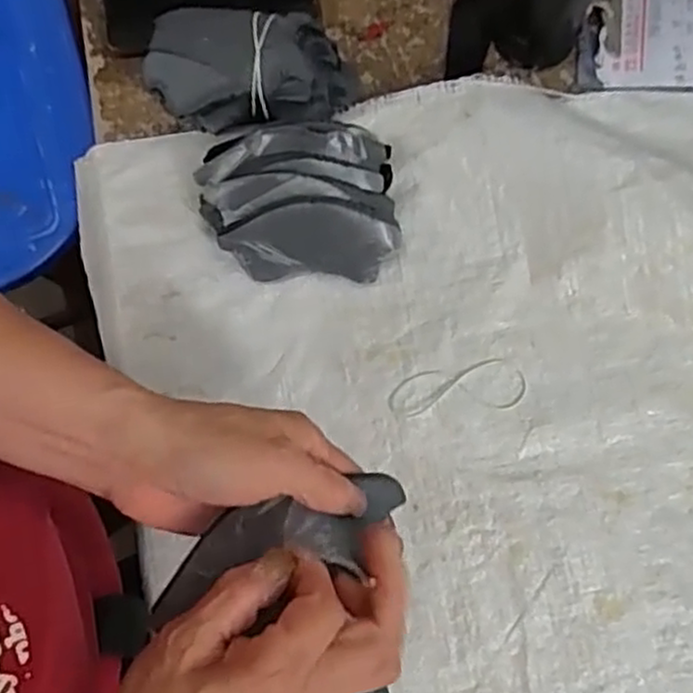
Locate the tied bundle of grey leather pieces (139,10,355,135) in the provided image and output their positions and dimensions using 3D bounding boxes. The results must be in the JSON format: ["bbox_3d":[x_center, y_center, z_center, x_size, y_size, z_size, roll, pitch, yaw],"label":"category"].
[{"bbox_3d":[-0.067,-0.192,0.529,0.139,0.057,0.081,11,79,4],"label":"tied bundle of grey leather pieces"}]

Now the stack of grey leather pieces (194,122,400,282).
[{"bbox_3d":[-0.033,-0.094,0.510,0.132,0.049,0.104,-5,78,0],"label":"stack of grey leather pieces"}]

